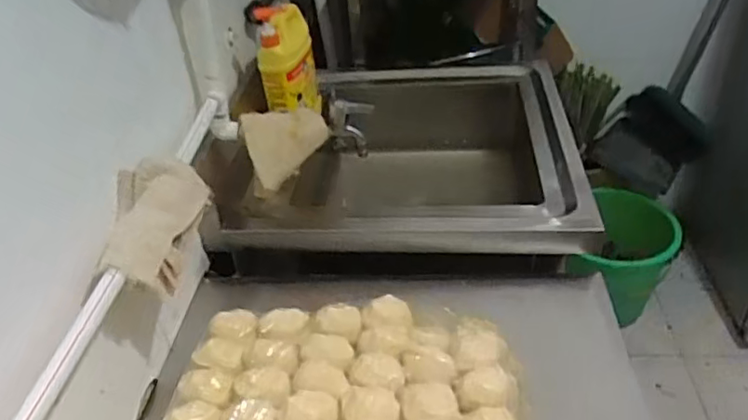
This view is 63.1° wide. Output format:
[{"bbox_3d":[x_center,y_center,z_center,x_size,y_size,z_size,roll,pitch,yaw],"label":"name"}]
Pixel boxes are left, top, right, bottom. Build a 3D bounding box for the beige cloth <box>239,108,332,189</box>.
[{"bbox_3d":[-0.130,-0.099,0.928,0.125,0.102,0.079,-16,38,-12],"label":"beige cloth"}]

